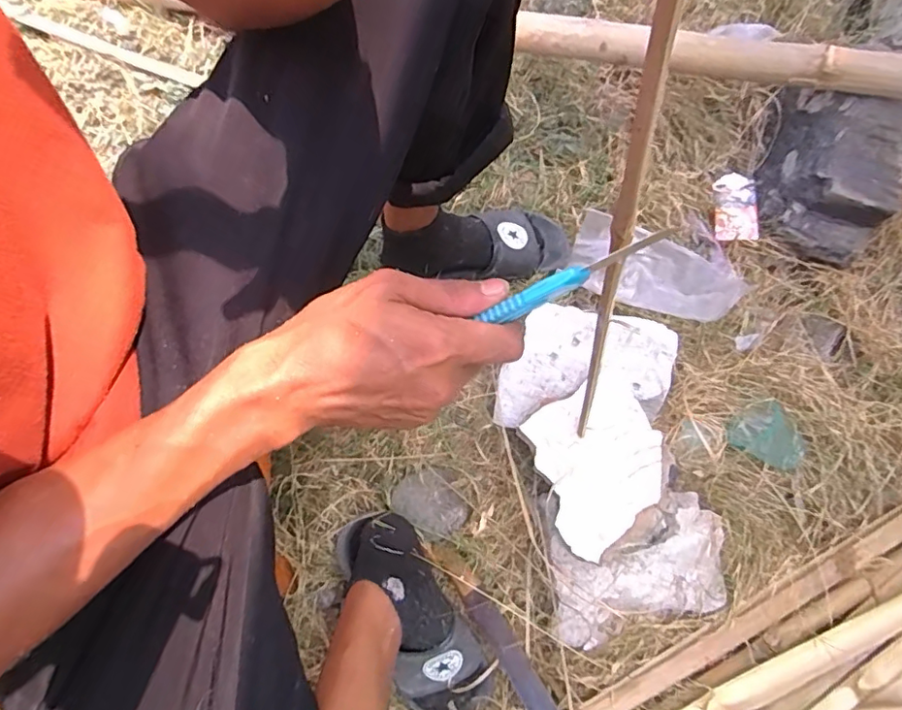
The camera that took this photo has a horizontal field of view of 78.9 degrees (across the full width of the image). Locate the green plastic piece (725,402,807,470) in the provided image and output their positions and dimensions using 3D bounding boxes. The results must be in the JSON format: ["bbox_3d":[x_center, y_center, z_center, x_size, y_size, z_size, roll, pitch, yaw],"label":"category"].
[{"bbox_3d":[0.389,0.106,0.678,0.071,0.009,0.077,-30,72,8],"label":"green plastic piece"}]

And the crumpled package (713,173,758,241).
[{"bbox_3d":[0.384,-0.201,0.741,0.052,0.016,0.099,7,74,0],"label":"crumpled package"}]

